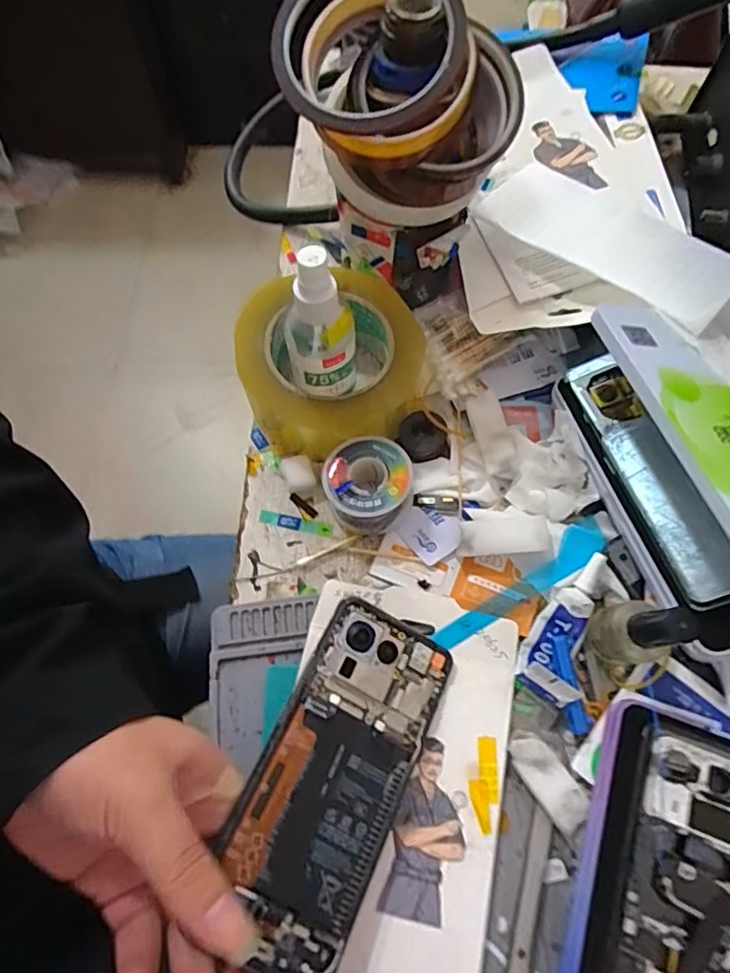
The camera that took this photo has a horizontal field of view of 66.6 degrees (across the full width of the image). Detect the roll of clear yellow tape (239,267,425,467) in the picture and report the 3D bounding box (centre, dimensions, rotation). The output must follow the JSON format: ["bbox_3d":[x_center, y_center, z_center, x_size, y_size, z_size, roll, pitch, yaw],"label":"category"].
[{"bbox_3d":[-0.023,-0.081,0.371,0.113,0.052,0.116,0,69,0],"label":"roll of clear yellow tape"}]

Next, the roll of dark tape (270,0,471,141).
[{"bbox_3d":[0.001,-0.219,0.272,0.093,0.024,0.102,0,69,0],"label":"roll of dark tape"}]

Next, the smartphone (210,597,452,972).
[{"bbox_3d":[-0.012,0.141,0.275,0.077,0.008,0.163,31,63,-8],"label":"smartphone"}]

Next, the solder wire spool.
[{"bbox_3d":[0.002,-0.001,0.348,0.052,0.032,0.054,0,69,0],"label":"solder wire spool"}]

